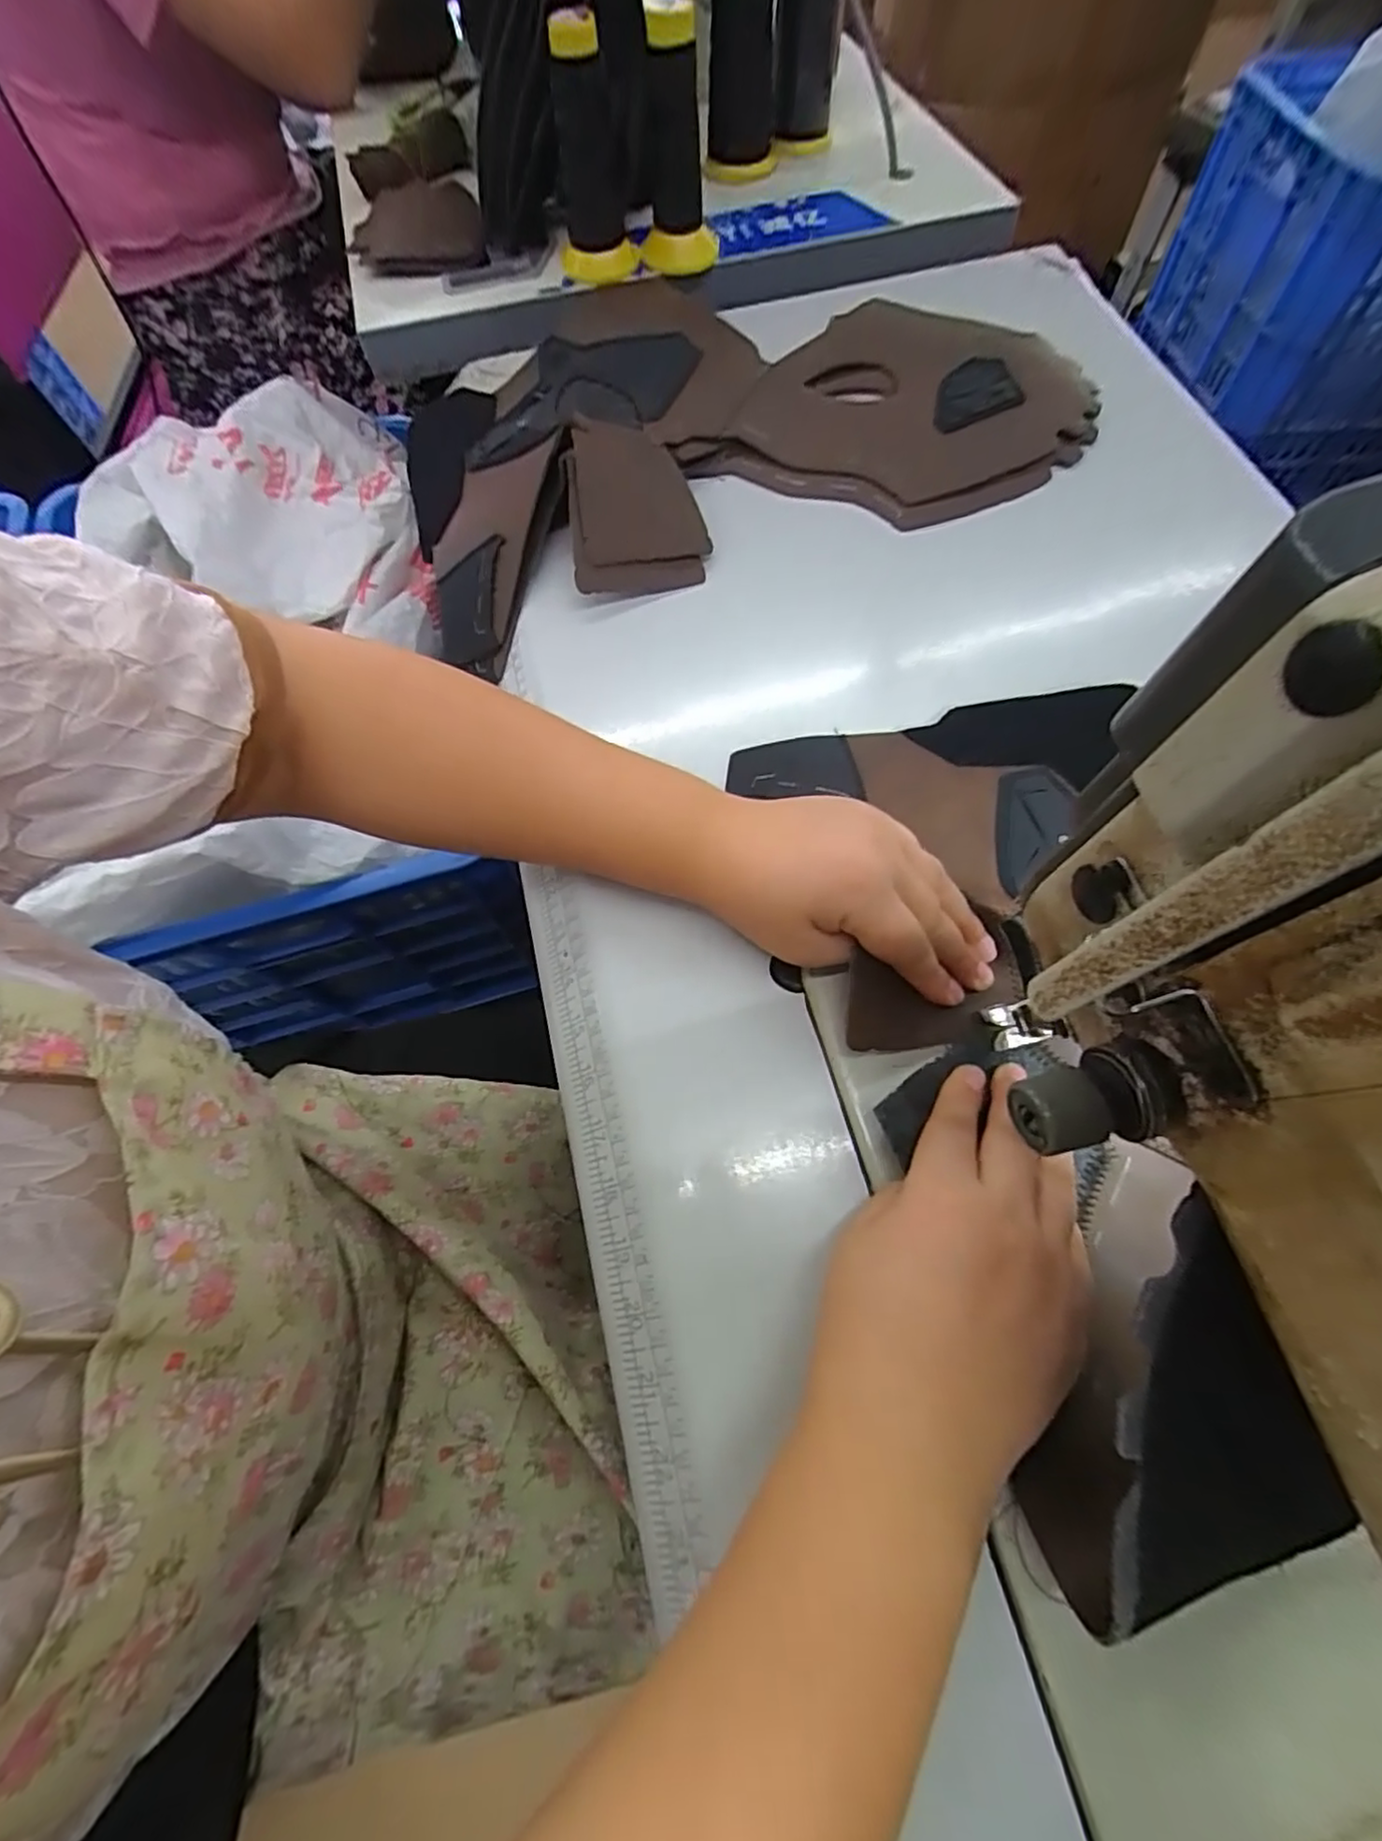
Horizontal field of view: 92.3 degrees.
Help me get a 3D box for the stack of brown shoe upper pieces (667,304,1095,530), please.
[{"bbox_3d":[0.149,-0.364,0.466,0.241,0.021,0.221,17,69,9],"label":"stack of brown shoe upper pieces"}]

